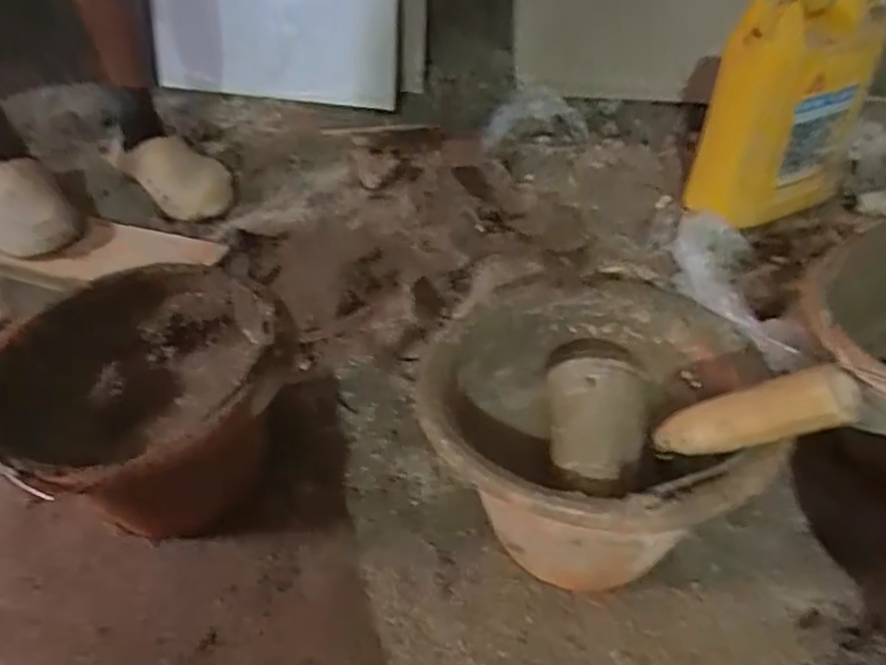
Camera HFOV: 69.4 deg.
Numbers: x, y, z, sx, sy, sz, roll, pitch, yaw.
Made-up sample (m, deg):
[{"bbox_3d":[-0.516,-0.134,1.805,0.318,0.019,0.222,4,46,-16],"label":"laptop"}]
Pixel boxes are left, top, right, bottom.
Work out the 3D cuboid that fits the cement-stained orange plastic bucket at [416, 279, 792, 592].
[{"bbox_3d":[0.113,0.090,0.517,0.230,0.174,0.234,-4,43,4],"label":"cement-stained orange plastic bucket"}]

